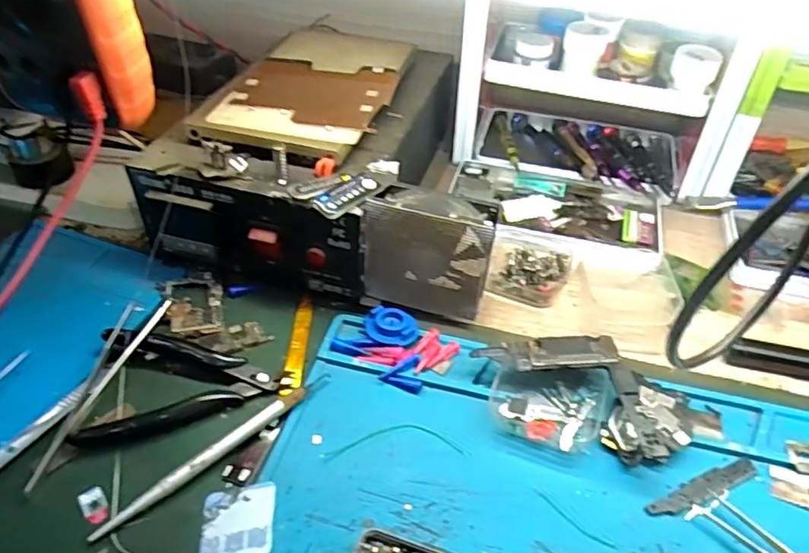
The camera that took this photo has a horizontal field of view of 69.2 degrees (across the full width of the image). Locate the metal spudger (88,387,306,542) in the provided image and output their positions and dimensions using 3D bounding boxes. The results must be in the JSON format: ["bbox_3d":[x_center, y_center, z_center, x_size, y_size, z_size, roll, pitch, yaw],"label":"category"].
[{"bbox_3d":[-0.107,0.097,0.318,0.124,0.010,0.012,-33,53,-32],"label":"metal spudger"}]

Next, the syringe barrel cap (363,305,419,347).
[{"bbox_3d":[-0.009,0.033,0.384,0.035,0.007,0.030,2,43,0],"label":"syringe barrel cap"}]

